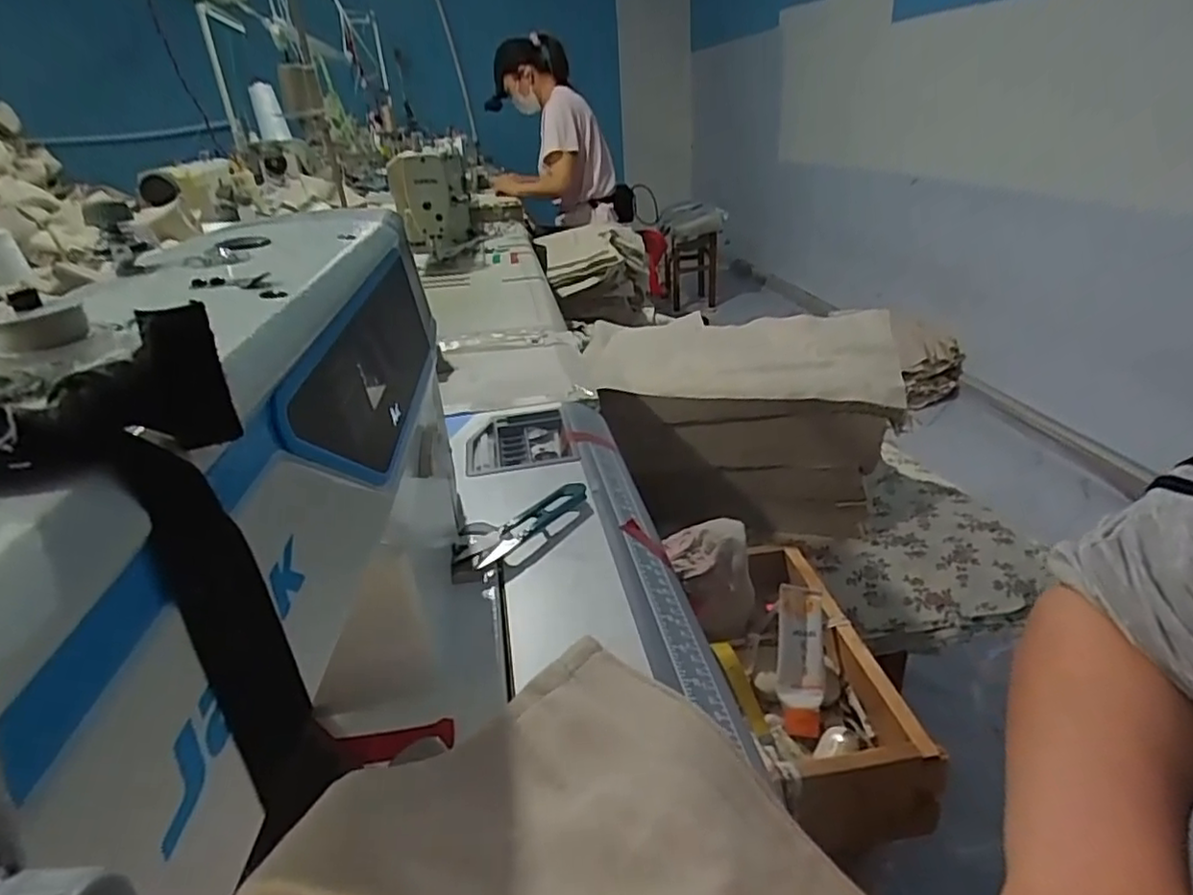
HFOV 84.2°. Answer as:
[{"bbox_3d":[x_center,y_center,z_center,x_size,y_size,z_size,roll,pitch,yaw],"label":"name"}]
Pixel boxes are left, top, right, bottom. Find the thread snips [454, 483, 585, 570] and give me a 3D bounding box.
[{"bbox_3d":[-0.051,0.057,0.480,0.025,0.014,0.113,18,35,38],"label":"thread snips"}]

